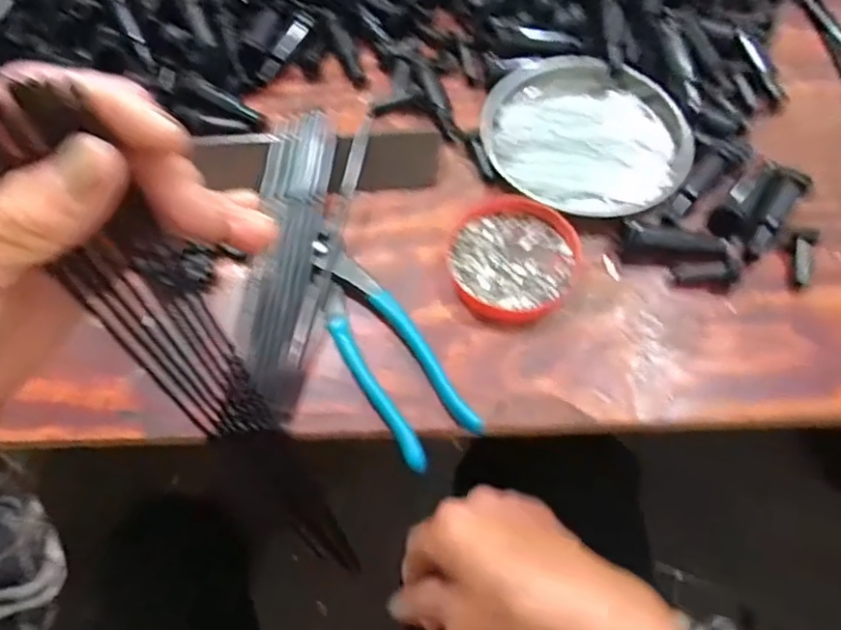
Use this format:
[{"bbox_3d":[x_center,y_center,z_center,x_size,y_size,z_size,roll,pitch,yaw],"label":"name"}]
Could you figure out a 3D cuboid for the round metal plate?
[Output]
[{"bbox_3d":[0.113,-0.125,0.412,0.134,0.015,0.125,-1,61,2],"label":"round metal plate"}]

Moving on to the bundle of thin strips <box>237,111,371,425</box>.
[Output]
[{"bbox_3d":[-0.079,-0.039,0.382,0.058,0.025,0.203,7,61,6],"label":"bundle of thin strips"}]

